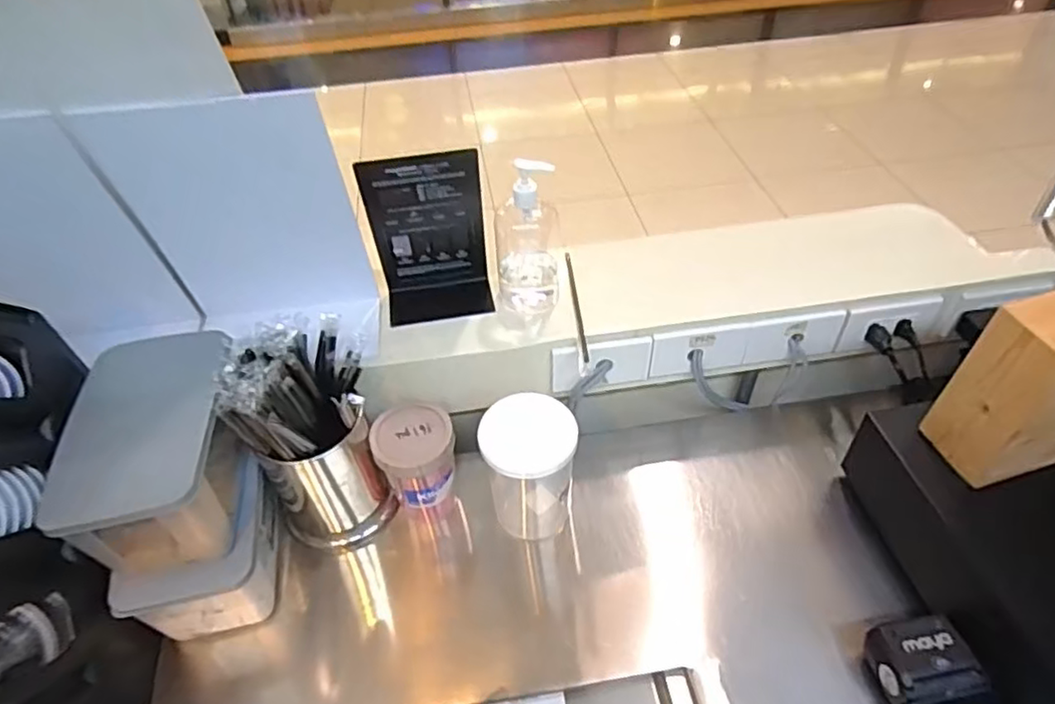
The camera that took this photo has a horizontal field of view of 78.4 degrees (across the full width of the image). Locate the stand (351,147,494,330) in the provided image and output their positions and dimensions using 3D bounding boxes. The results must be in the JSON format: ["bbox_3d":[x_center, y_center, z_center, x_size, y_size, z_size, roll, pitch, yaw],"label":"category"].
[{"bbox_3d":[-0.111,-0.124,0.749,0.127,0.232,0.075,-1,46,2],"label":"stand"}]

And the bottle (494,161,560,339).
[{"bbox_3d":[-0.001,-0.119,0.735,0.076,0.186,0.098,-3,46,0],"label":"bottle"}]

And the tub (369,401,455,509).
[{"bbox_3d":[-0.124,0.117,0.726,0.084,0.095,0.084,-1,46,1],"label":"tub"}]

